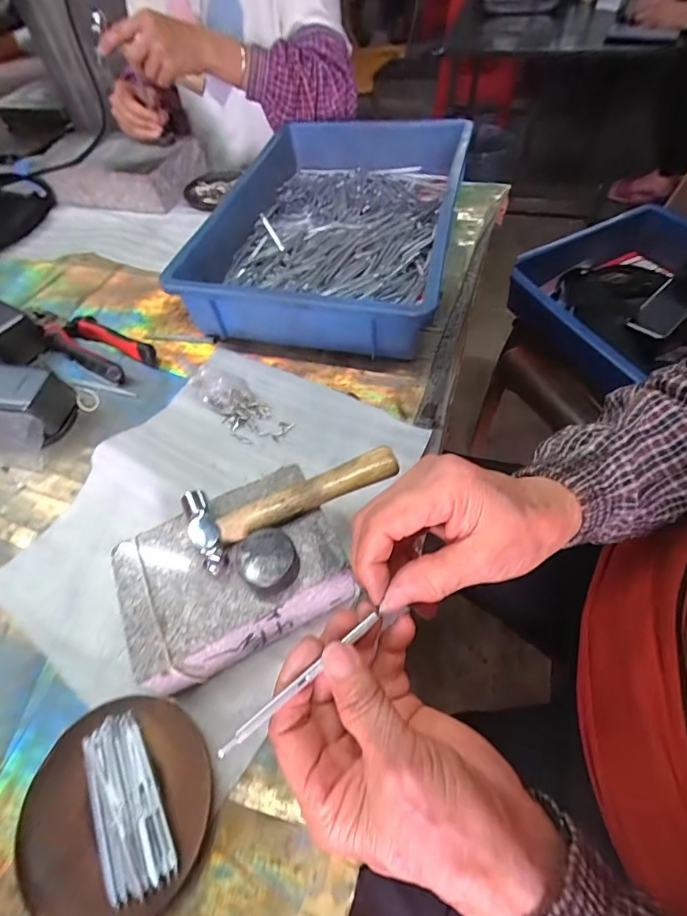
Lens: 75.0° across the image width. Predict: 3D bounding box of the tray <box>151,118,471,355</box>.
[{"bbox_3d":[-0.009,-0.322,0.599,0.294,0.080,0.462,10,57,11],"label":"tray"}]

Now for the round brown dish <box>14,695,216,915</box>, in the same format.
[{"bbox_3d":[-0.140,0.216,0.278,0.112,0.015,0.113,-2,56,3],"label":"round brown dish"}]

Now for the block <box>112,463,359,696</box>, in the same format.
[{"bbox_3d":[-0.077,0.088,0.328,0.143,0.065,0.109,-25,57,-12],"label":"block"}]

